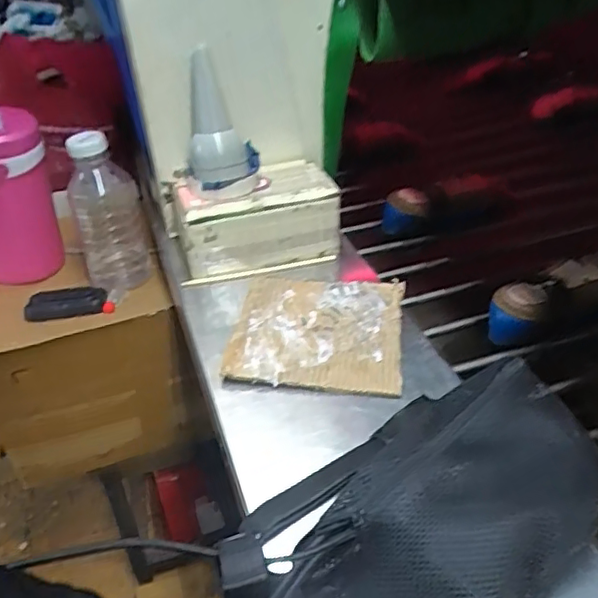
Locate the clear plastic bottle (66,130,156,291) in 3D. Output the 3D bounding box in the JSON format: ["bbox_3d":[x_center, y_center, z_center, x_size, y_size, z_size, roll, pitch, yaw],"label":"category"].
[{"bbox_3d":[-0.268,-0.115,0.826,0.091,0.228,0.086,-13,38,-14],"label":"clear plastic bottle"}]

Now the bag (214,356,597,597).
[{"bbox_3d":[0.088,0.157,0.398,0.304,0.086,0.144,-21,41,-23],"label":"bag"}]

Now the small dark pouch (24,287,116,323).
[{"bbox_3d":[-0.317,0.006,0.810,0.115,0.024,0.042,-7,37,-6],"label":"small dark pouch"}]

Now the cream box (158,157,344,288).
[{"bbox_3d":[-0.060,-0.104,0.751,0.203,0.091,0.127,-11,38,-11],"label":"cream box"}]

